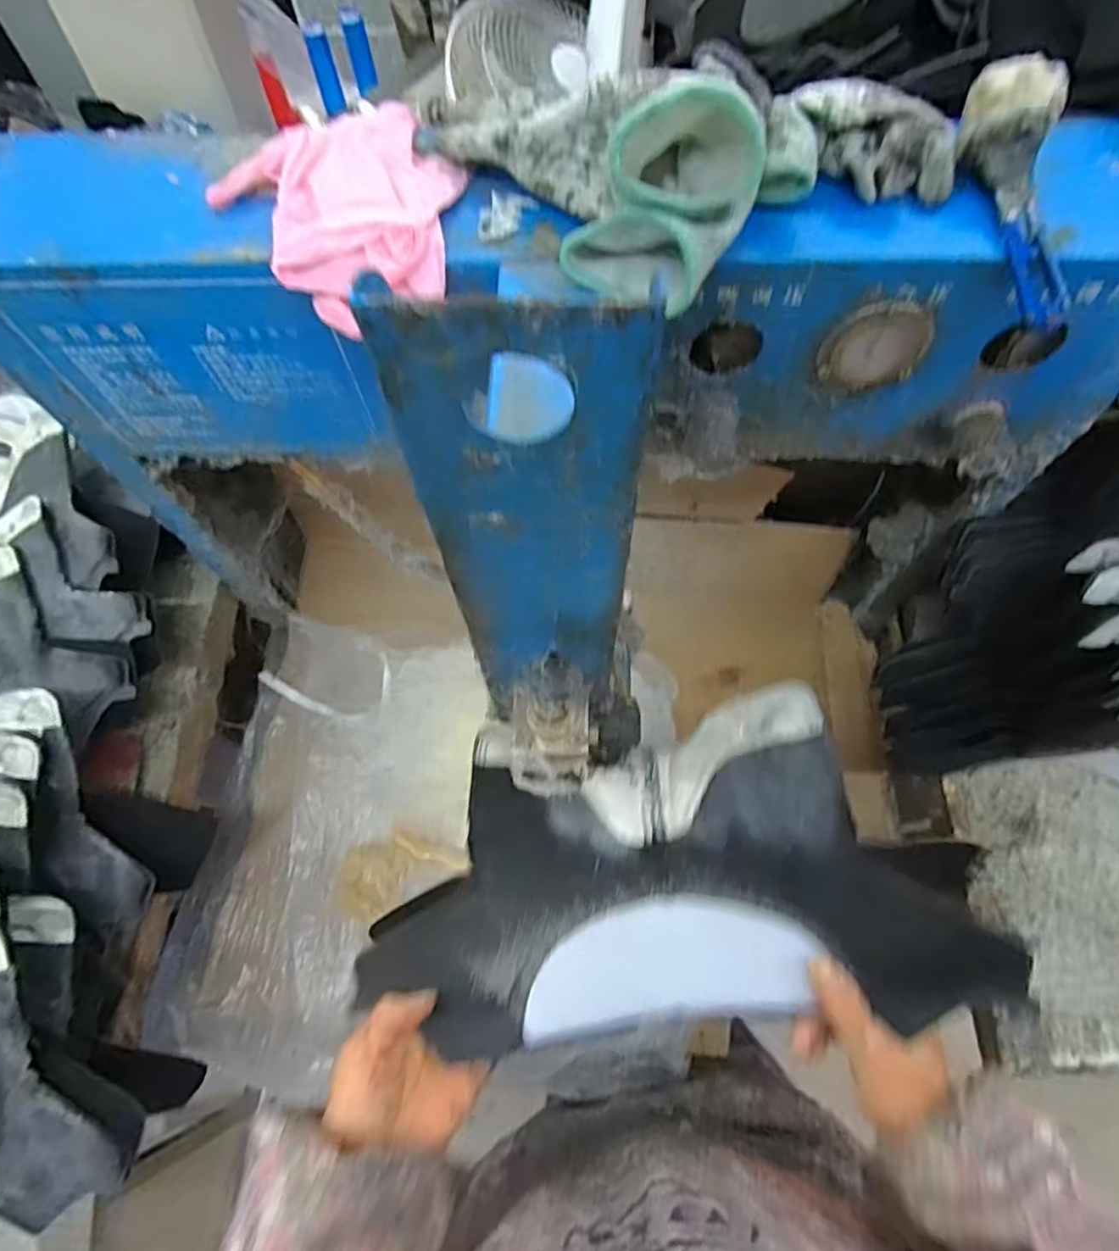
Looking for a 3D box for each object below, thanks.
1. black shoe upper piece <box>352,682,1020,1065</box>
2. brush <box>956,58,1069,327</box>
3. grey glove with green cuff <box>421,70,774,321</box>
[{"bbox_3d":[0.051,0.153,0.389,0.333,0.075,0.180,-10,66,-3],"label":"black shoe upper piece"},{"bbox_3d":[0.223,-0.206,0.313,0.036,0.024,0.128,-5,86,0],"label":"brush"},{"bbox_3d":[0.005,-0.224,0.309,0.179,0.070,0.078,35,71,16],"label":"grey glove with green cuff"}]

